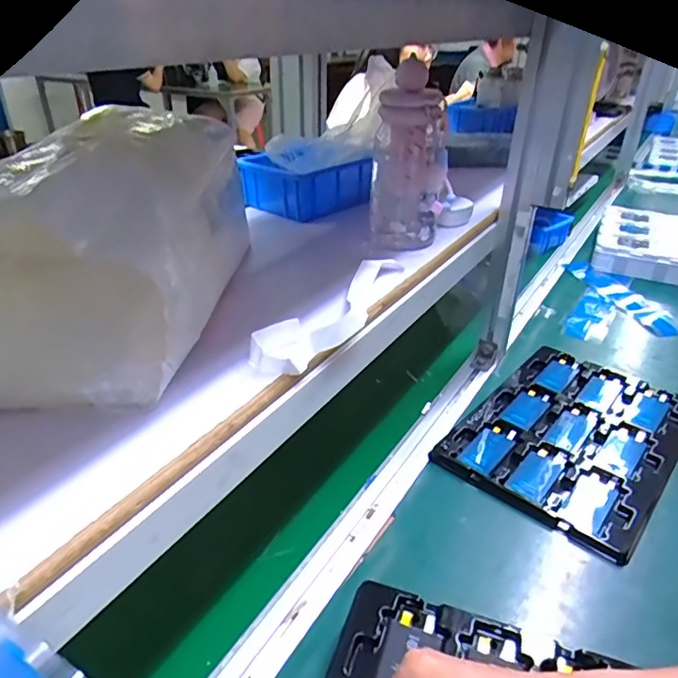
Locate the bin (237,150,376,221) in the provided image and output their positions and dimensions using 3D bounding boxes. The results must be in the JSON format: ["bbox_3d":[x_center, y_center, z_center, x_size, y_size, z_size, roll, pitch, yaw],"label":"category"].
[{"bbox_3d":[-0.043,-0.218,0.758,0.132,0.065,0.127,22,37,33],"label":"bin"}]

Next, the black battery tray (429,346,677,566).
[{"bbox_3d":[0.305,0.121,0.710,0.228,0.025,0.332,24,38,34],"label":"black battery tray"}]

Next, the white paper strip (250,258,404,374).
[{"bbox_3d":[0.009,-0.029,0.485,0.058,0.024,0.224,18,35,28],"label":"white paper strip"}]

